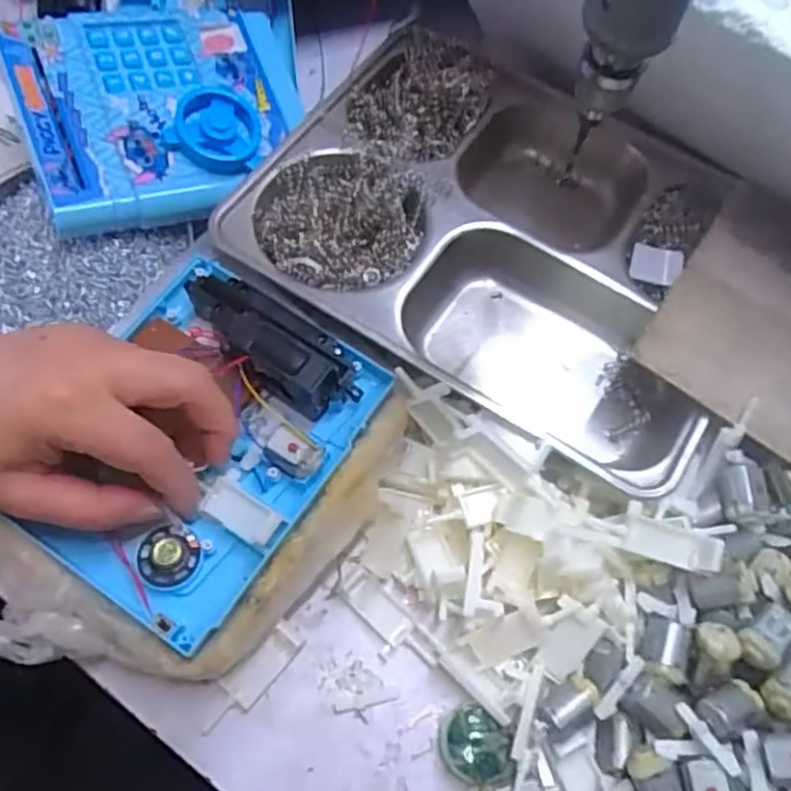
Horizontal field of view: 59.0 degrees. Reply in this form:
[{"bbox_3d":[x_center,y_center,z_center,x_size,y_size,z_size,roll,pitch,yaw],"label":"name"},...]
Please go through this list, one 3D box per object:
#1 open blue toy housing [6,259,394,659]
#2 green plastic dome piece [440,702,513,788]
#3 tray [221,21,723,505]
[{"bbox_3d":[-0.097,0.018,0.334,0.133,0.035,0.161,31,70,9],"label":"open blue toy housing"},{"bbox_3d":[0.036,0.160,0.320,0.030,0.018,0.033,1,68,-2],"label":"green plastic dome piece"},{"bbox_3d":[0.061,-0.095,0.411,0.271,0.054,0.215,31,68,4],"label":"tray"}]

